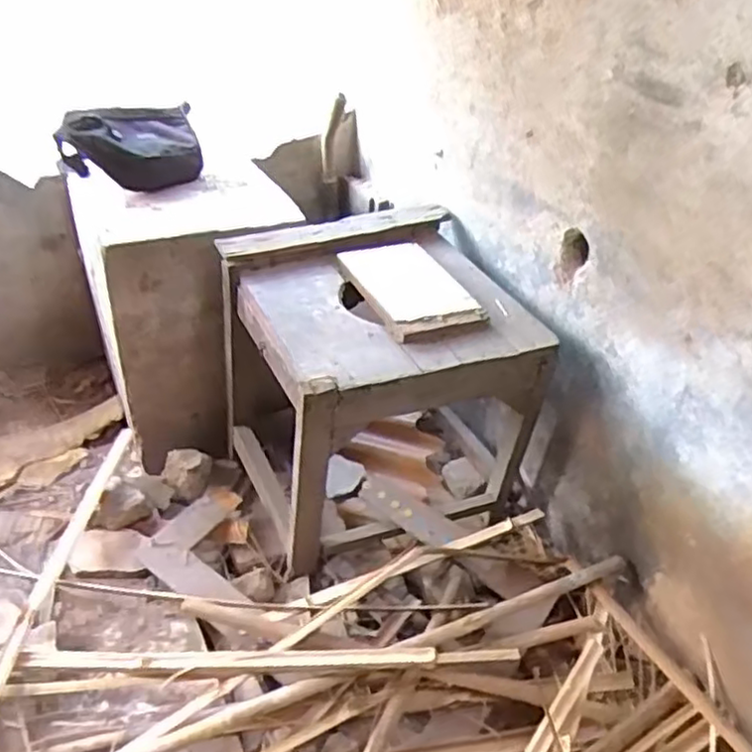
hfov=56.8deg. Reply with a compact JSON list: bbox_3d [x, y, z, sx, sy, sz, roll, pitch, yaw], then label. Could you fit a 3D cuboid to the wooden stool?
[{"bbox_3d":[-0.001,0.023,1.232,0.436,0.439,0.431,-13,40,-22],"label":"wooden stool"}]

